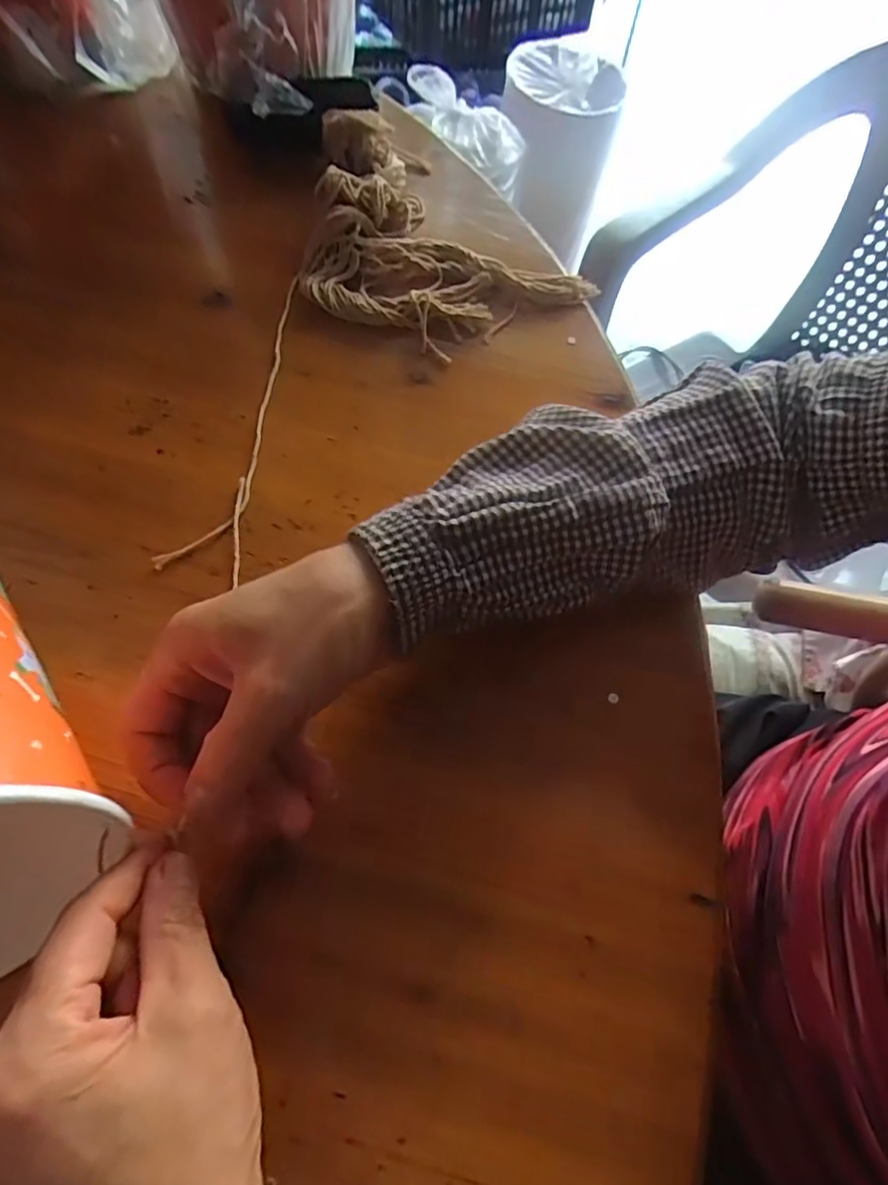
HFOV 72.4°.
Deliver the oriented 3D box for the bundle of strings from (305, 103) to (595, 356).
[{"bbox_3d":[-0.025,-0.234,0.395,0.148,0.033,0.199,-36,73,-17],"label":"bundle of strings"}]

